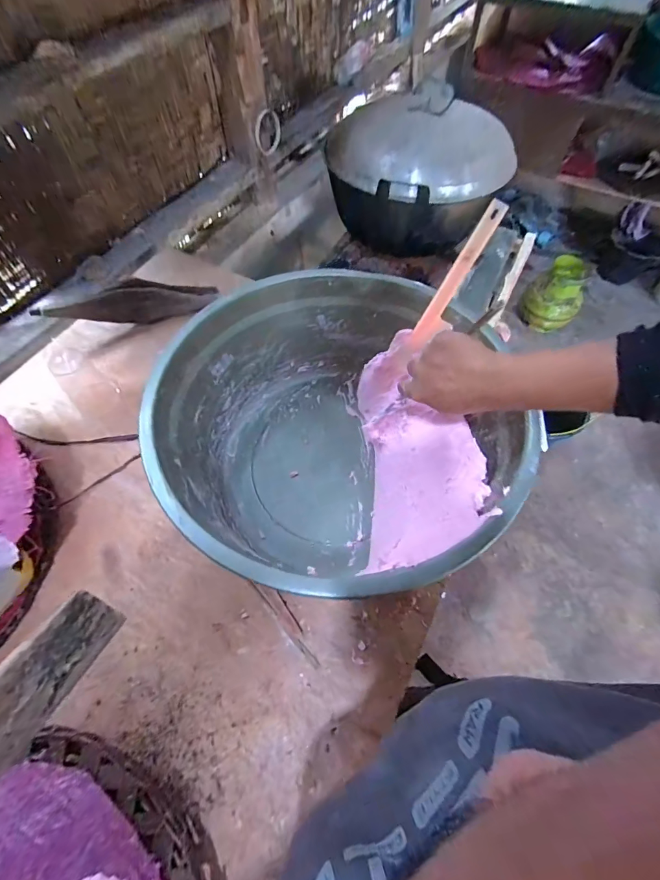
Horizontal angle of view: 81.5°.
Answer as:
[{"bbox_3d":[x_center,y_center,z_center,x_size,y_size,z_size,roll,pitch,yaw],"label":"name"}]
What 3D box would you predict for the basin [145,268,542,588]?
[{"bbox_3d":[0.011,-0.012,0.500,0.393,0.181,0.383,0,60,0],"label":"basin"}]

